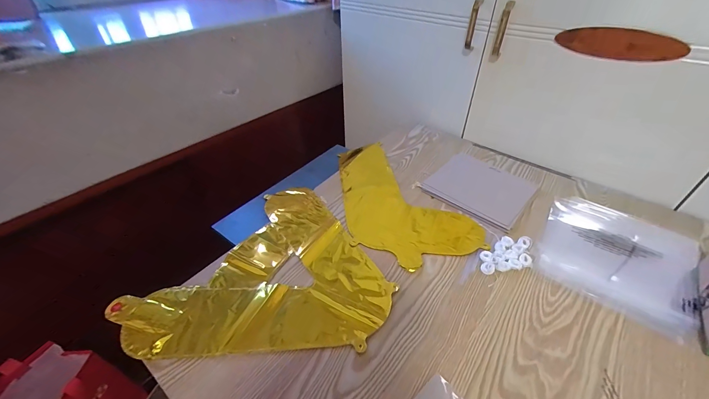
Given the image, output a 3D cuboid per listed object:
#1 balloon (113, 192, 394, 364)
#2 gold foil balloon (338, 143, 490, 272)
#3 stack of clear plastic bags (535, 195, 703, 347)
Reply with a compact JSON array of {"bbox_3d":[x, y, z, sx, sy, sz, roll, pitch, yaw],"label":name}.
[{"bbox_3d":[-0.146,0.088,0.523,0.378,0.015,0.339,-2,41,-1],"label":"balloon"},{"bbox_3d":[0.079,-0.020,0.648,0.224,0.011,0.389,-11,42,-11],"label":"gold foil balloon"},{"bbox_3d":[0.446,0.091,0.516,0.214,0.009,0.237,29,49,30],"label":"stack of clear plastic bags"}]

